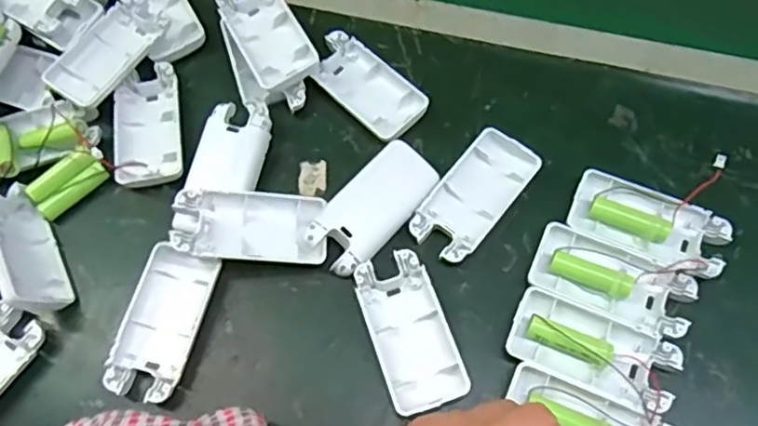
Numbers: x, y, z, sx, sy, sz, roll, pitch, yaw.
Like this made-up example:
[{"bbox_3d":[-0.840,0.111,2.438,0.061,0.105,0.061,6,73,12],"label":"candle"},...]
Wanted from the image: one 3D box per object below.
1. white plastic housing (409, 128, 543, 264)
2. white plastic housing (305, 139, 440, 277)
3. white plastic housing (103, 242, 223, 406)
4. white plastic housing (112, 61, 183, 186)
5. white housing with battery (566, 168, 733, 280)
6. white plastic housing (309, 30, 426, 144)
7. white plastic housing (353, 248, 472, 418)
[{"bbox_3d":[0.063,-0.011,0.416,0.045,0.014,0.094,35,72,16],"label":"white plastic housing"},{"bbox_3d":[-0.004,-0.005,0.409,0.043,0.017,0.093,39,73,17],"label":"white plastic housing"},{"bbox_3d":[-0.132,0.068,0.388,0.043,0.014,0.090,14,68,9],"label":"white plastic housing"},{"bbox_3d":[-0.164,-0.062,0.441,0.046,0.022,0.094,-11,66,-2],"label":"white plastic housing"},{"bbox_3d":[0.170,0.008,0.400,0.093,0.021,0.048,21,69,11],"label":"white housing with battery"},{"bbox_3d":[-0.009,-0.091,0.452,0.046,0.013,0.092,-41,71,-14],"label":"white plastic housing"},{"bbox_3d":[0.018,0.071,0.380,0.045,0.012,0.093,-18,67,-5],"label":"white plastic housing"}]

